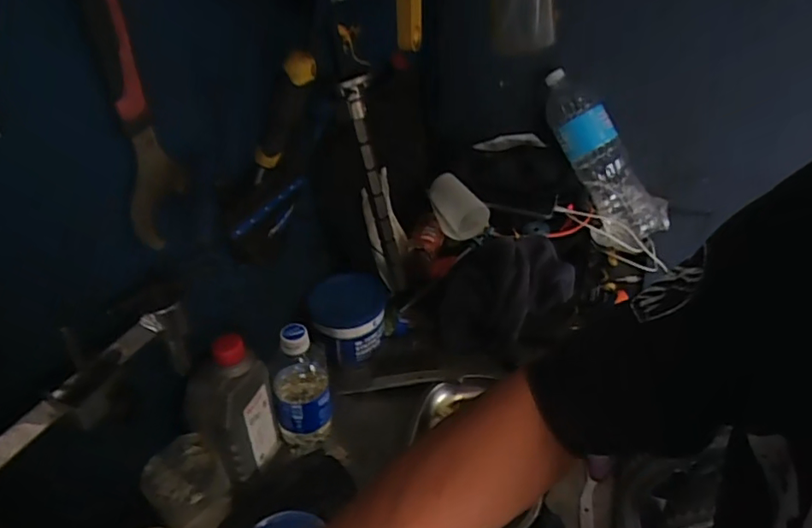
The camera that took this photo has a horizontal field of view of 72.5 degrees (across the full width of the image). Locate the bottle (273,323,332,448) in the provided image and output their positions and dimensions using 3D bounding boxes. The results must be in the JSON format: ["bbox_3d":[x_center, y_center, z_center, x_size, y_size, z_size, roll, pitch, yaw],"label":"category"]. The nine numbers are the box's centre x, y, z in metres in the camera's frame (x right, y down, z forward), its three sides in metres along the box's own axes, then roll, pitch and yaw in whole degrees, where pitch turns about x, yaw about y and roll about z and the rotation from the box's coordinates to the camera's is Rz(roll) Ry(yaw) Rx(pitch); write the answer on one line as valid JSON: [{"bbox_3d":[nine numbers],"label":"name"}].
[{"bbox_3d":[-0.118,0.130,0.620,0.061,0.150,0.065,-7,37,-7],"label":"bottle"}]

